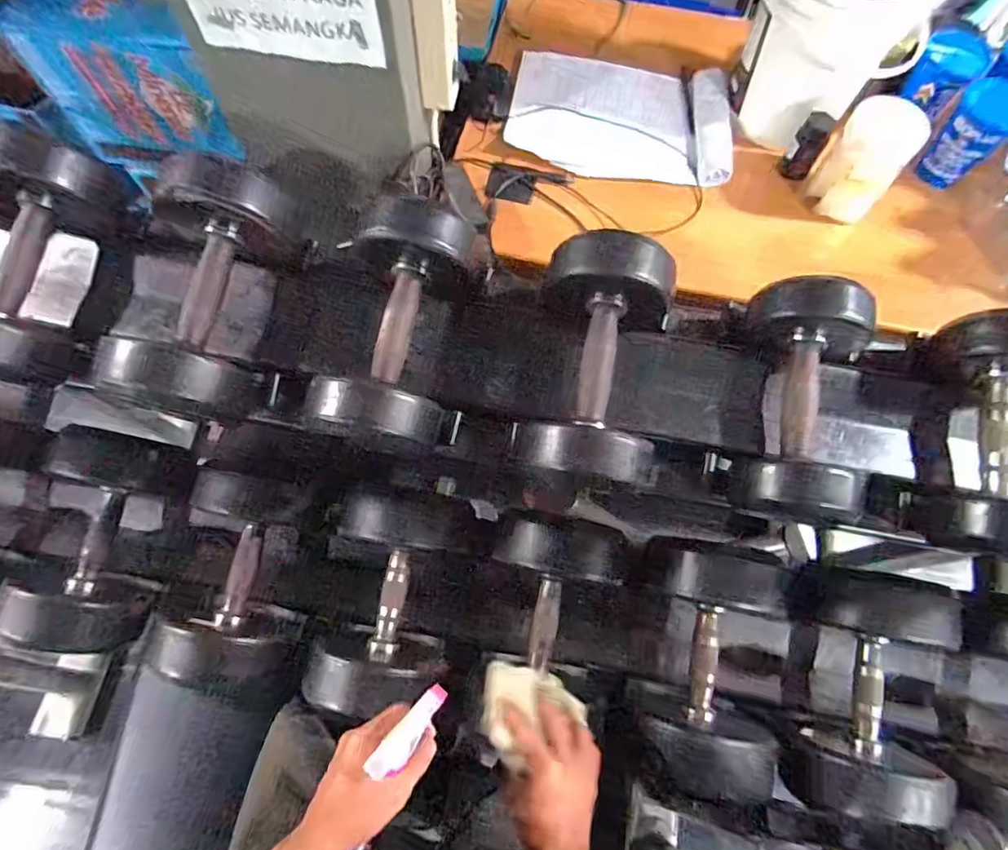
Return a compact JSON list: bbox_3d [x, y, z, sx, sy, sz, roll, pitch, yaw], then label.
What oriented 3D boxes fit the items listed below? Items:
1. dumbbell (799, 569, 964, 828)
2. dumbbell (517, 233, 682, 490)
[{"bbox_3d":[0.478,0.347,0.722,0.156,0.177,0.286,14,69,4],"label":"dumbbell"},{"bbox_3d":[0.092,-0.060,0.568,0.116,0.131,0.232,12,69,3],"label":"dumbbell"}]

